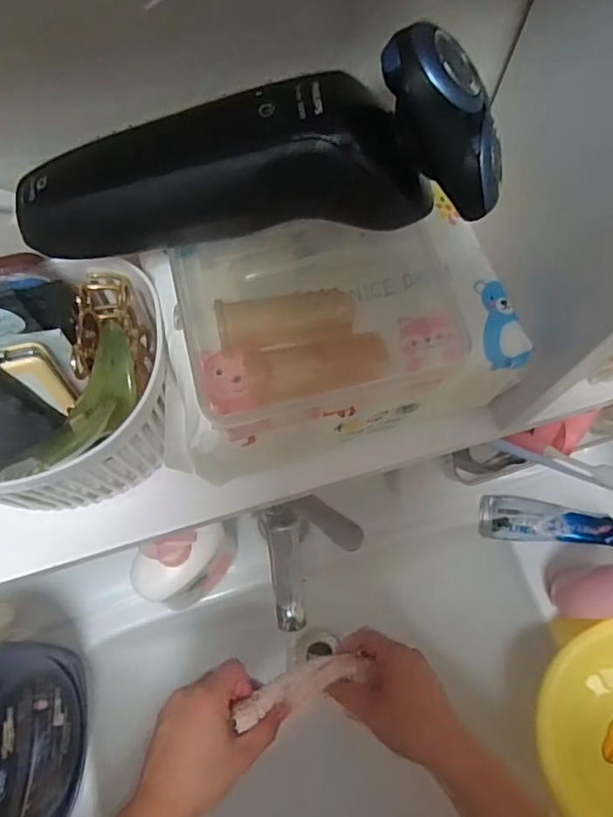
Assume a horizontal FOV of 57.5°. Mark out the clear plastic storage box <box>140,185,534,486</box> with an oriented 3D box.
[{"bbox_3d":[0.014,-0.029,0.247,0.150,0.078,0.085,-12,71,-6],"label":"clear plastic storage box"}]

